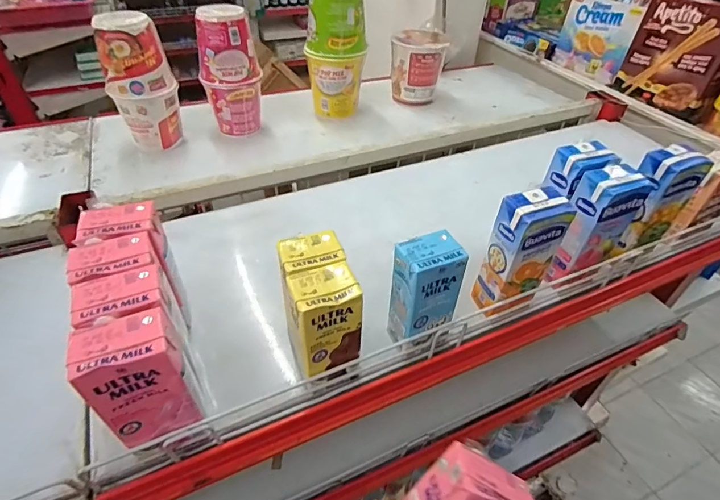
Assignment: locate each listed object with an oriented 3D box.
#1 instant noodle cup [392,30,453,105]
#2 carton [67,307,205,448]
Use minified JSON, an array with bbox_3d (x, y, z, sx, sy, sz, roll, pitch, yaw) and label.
[{"bbox_3d":[0.108,-0.341,0.786,0.095,0.114,0.090,1,42,-1],"label":"instant noodle cup"},{"bbox_3d":[-0.147,0.089,0.289,0.057,0.095,0.033,-17,46,-20],"label":"carton"}]

